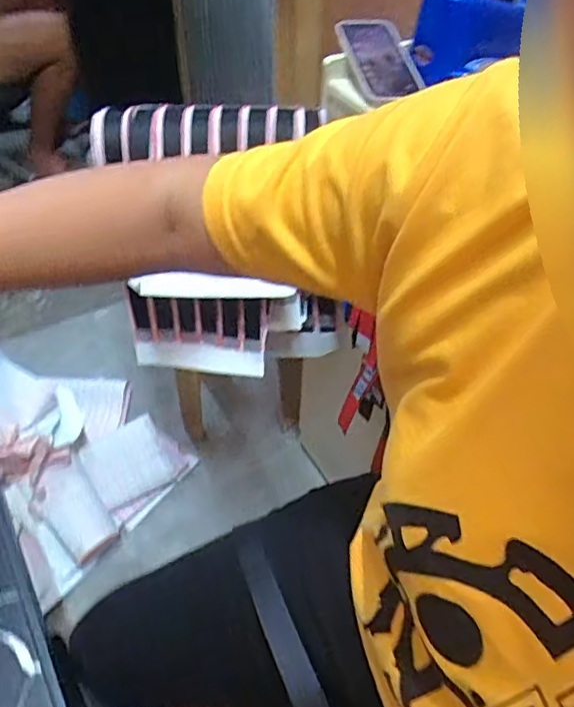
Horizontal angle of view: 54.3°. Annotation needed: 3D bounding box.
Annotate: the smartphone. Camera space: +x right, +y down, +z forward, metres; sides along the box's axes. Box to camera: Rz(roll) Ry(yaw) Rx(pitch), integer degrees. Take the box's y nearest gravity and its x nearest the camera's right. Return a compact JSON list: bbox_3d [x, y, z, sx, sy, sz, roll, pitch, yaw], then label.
[{"bbox_3d":[0.114,-0.346,0.659,0.084,0.013,0.155,-5,61,-17],"label":"smartphone"}]

